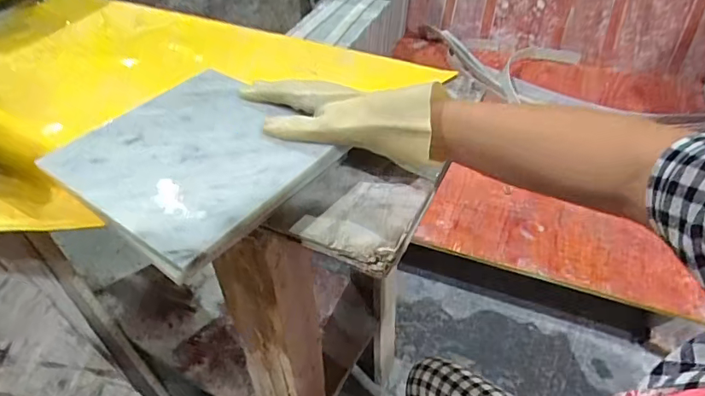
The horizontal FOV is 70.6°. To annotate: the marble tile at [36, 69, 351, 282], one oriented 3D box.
[{"bbox_3d":[-0.138,-0.037,0.438,0.200,0.019,0.185,29,50,27],"label":"marble tile"}]

